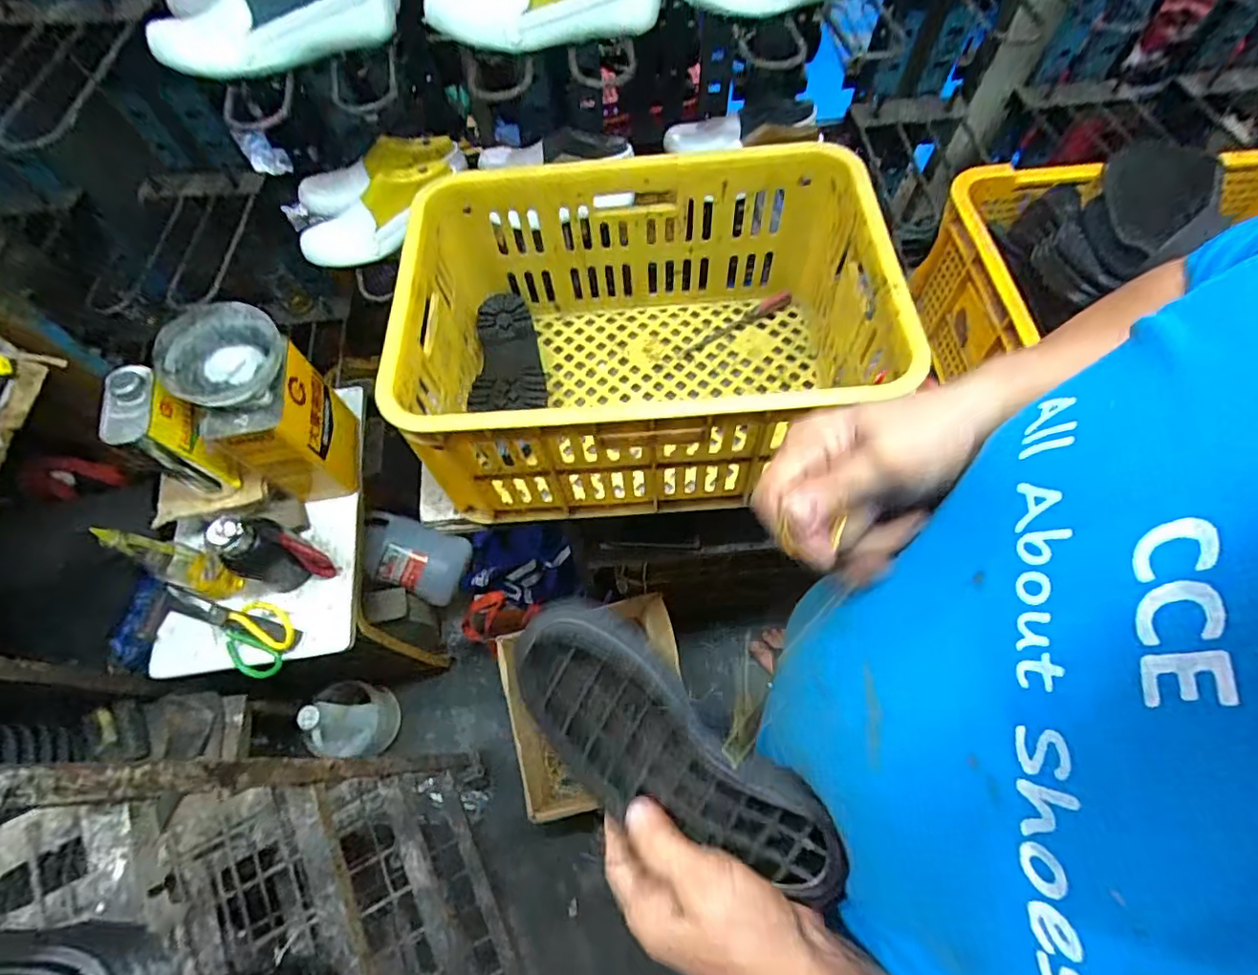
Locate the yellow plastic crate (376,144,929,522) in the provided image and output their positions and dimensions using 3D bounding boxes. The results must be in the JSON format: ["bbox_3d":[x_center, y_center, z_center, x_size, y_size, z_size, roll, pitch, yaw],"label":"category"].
[{"bbox_3d":[0.012,-0.177,0.708,0.502,0.261,0.377,-2,66,0],"label":"yellow plastic crate"}]

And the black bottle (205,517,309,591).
[{"bbox_3d":[-0.530,0.096,0.856,0.070,0.152,0.084,26,69,12],"label":"black bottle"}]

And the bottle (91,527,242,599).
[{"bbox_3d":[-0.625,0.108,0.819,0.066,0.206,0.056,16,67,8],"label":"bottle"}]

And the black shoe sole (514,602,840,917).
[{"bbox_3d":[0.028,0.175,0.397,0.237,0.040,0.106,35,108,10],"label":"black shoe sole"}]

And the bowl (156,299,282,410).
[{"bbox_3d":[-0.561,-0.181,0.813,0.158,0.050,0.155,0,66,1],"label":"bowl"}]

